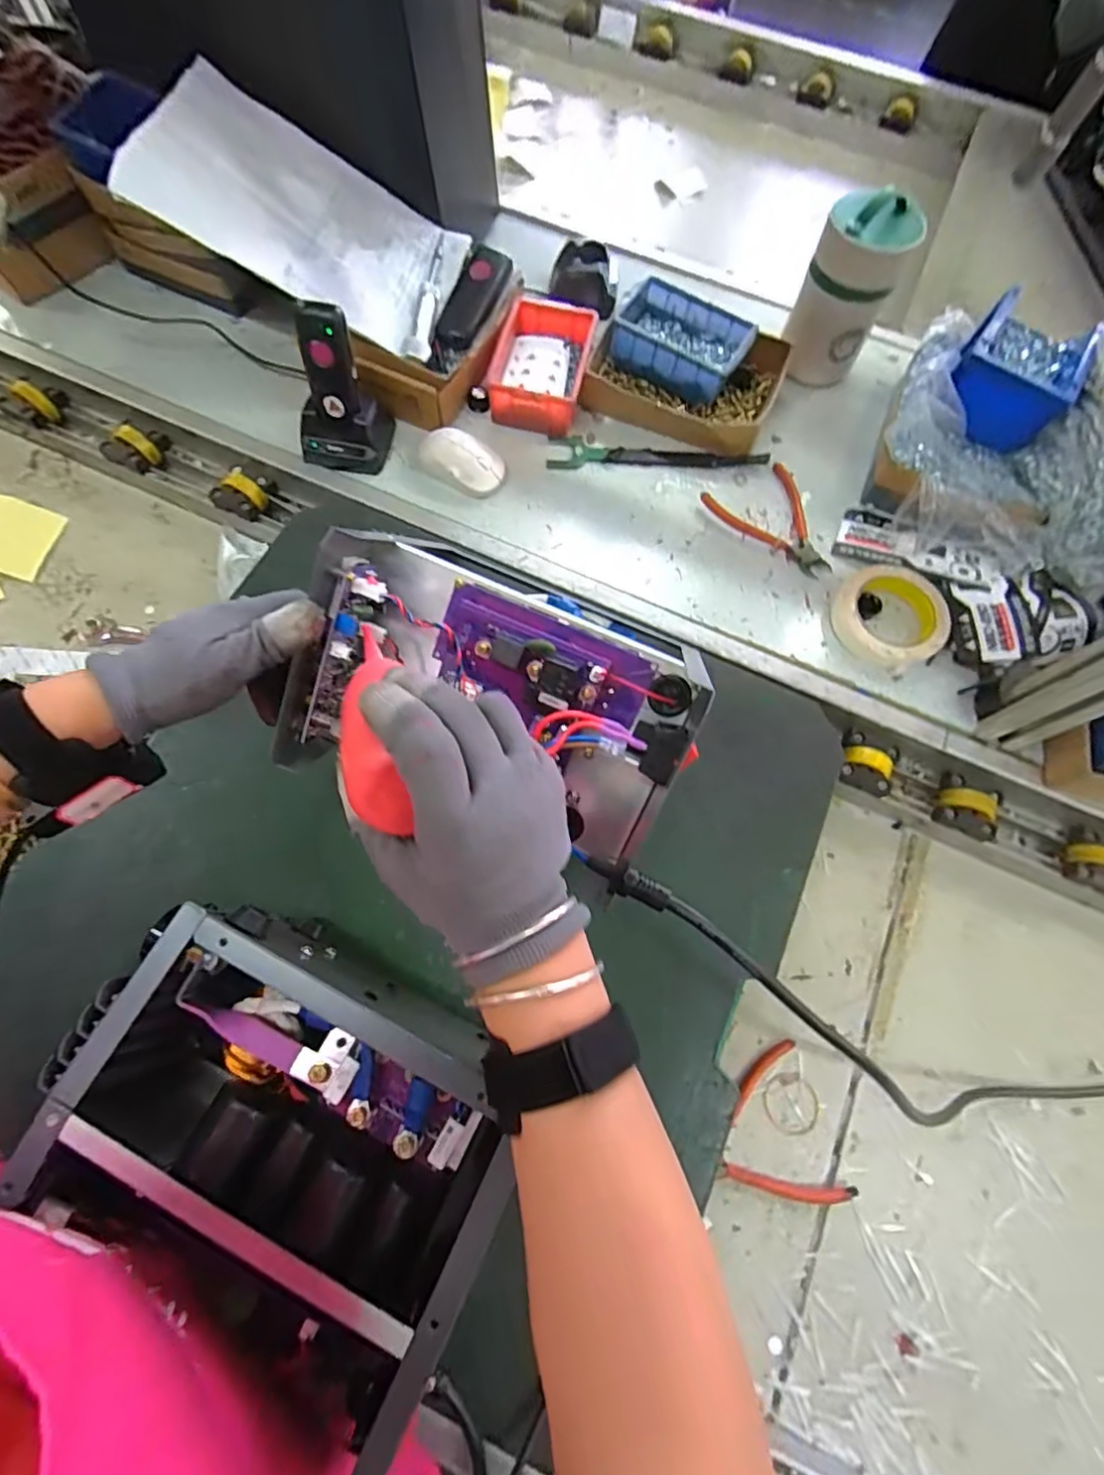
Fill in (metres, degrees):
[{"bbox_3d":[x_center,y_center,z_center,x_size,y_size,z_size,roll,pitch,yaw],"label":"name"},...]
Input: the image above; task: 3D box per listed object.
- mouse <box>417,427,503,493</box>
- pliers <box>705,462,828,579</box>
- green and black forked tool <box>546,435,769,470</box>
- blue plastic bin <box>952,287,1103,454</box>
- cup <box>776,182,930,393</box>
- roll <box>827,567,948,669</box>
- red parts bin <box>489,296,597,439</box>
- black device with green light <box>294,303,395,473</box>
[{"bbox_3d":[-0.100,-0.301,0.631,0.098,0.042,0.057,27,72,7],"label":"mouse"},{"bbox_3d":[0.246,-0.229,0.632,0.112,0.018,0.135,-28,74,-11],"label":"pliers"},{"bbox_3d":[0.119,-0.316,0.657,0.243,0.008,0.040,4,70,-1],"label":"green and black forked tool"},{"bbox_3d":[0.475,-0.375,0.602,0.111,0.062,0.144,33,72,9],"label":"blue plastic bin"},{"bbox_3d":[0.321,-0.485,0.646,0.090,0.171,0.085,1,70,-2],"label":"cup"},{"bbox_3d":[0.338,-0.126,0.586,0.107,0.019,0.117,1,70,-2],"label":"roll"},{"bbox_3d":[-0.012,-0.423,0.672,0.104,0.047,0.154,13,70,2],"label":"red parts bin"},{"bbox_3d":[-0.222,-0.348,0.591,0.087,0.136,0.078,3,70,-1],"label":"black device with green light"}]

